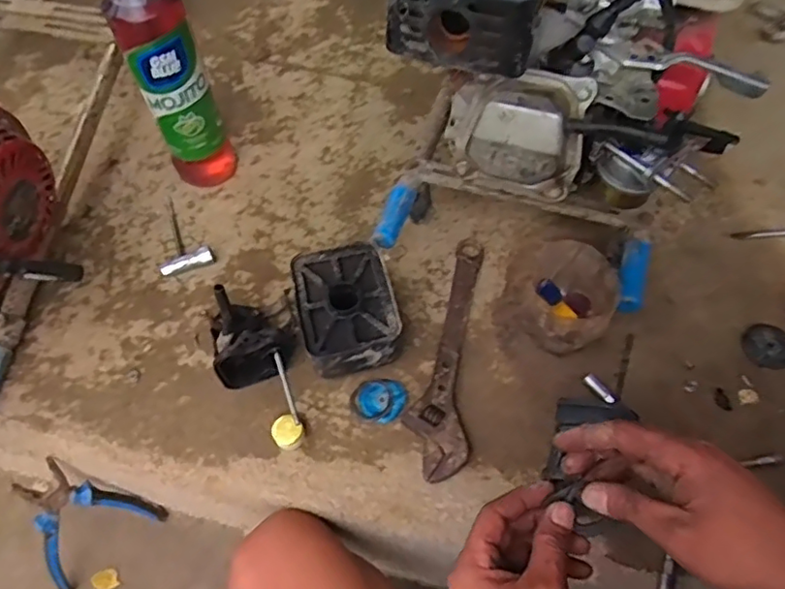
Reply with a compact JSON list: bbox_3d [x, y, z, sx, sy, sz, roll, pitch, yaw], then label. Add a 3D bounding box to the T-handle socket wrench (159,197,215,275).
[{"bbox_3d":[-0.265,-0.086,0.744,0.063,0.020,0.133,-15,56,-9],"label":"T-handle socket wrench"}]

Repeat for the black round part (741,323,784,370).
[{"bbox_3d":[0.421,0.057,0.658,0.058,0.011,0.054,0,55,1],"label":"black round part"}]

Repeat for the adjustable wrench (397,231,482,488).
[{"bbox_3d":[0.067,0.054,0.652,0.063,0.022,0.295,9,56,8],"label":"adjustable wrench"}]

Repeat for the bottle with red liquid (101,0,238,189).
[{"bbox_3d":[-0.249,-0.243,0.684,0.079,0.312,0.064,-3,58,-1],"label":"bottle with red liquid"}]

